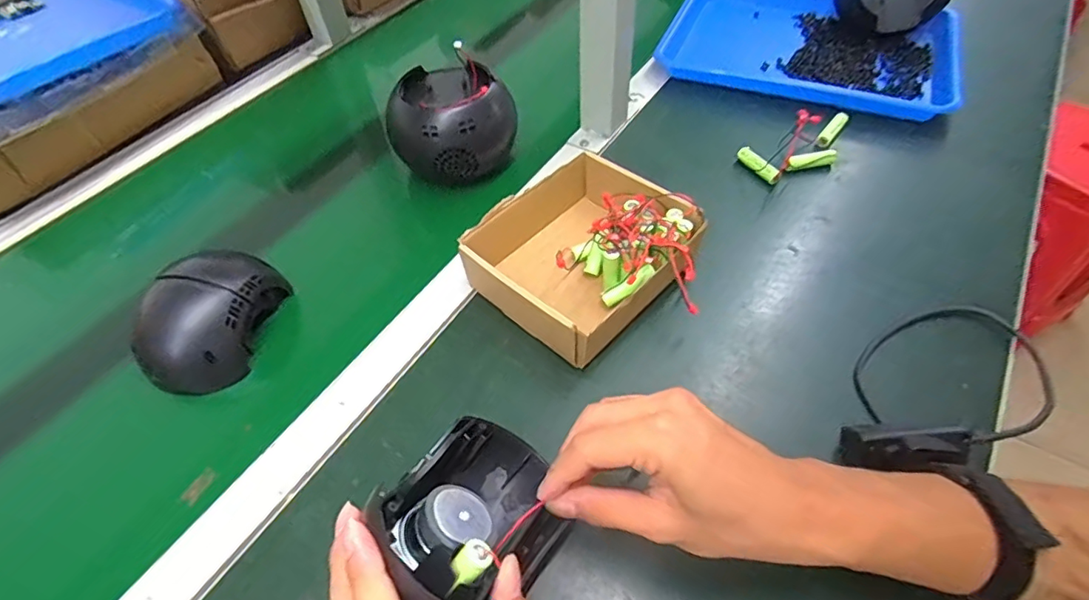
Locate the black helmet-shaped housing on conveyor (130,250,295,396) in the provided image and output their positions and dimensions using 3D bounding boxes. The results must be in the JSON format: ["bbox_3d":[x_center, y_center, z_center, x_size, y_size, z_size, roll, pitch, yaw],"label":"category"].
[{"bbox_3d":[-0.277,0.007,0.450,0.086,0.067,0.116,7,54,8],"label":"black helmet-shaped housing on conveyor"}]

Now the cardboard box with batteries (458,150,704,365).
[{"bbox_3d":[0.042,-0.040,0.469,0.165,0.062,0.168,37,63,26],"label":"cardboard box with batteries"}]

